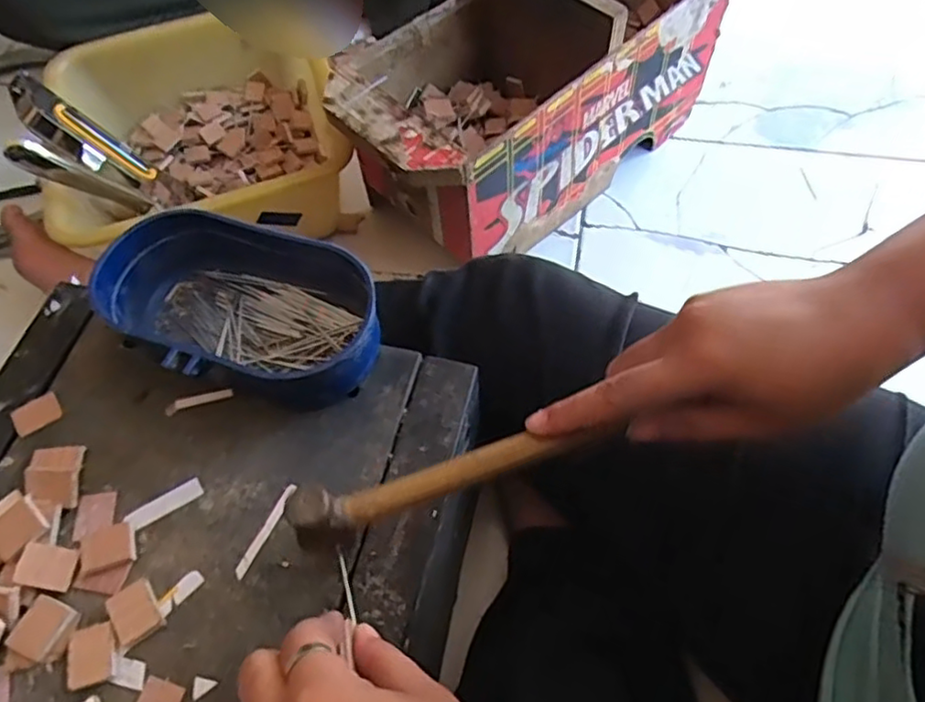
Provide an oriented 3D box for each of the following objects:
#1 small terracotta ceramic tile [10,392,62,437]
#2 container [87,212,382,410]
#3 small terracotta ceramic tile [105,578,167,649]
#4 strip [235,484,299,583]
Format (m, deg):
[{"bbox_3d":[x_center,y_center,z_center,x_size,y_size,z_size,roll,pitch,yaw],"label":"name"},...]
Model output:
[{"bbox_3d":[-0.239,0.035,0.356,0.024,0.004,0.021,-33,64,-15],"label":"small terracotta ceramic tile"},{"bbox_3d":[-0.124,-0.018,0.352,0.157,0.052,0.087,16,63,12],"label":"container"},{"bbox_3d":[-0.153,0.122,0.298,0.020,0.004,0.025,-31,63,-14],"label":"small terracotta ceramic tile"},{"bbox_3d":[-0.098,0.089,0.318,0.006,0.004,0.049,21,64,14],"label":"strip"}]

